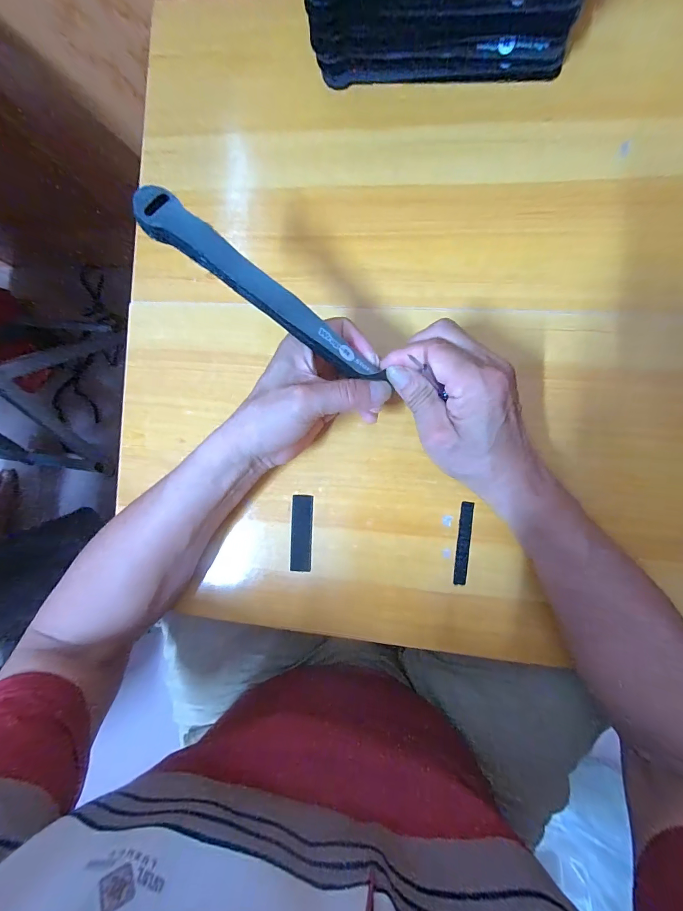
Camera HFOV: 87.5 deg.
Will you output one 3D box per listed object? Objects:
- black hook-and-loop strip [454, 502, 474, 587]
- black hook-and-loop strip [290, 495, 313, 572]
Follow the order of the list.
[{"bbox_3d":[0.107,0.077,0.313,0.011,0.004,0.072,6,90,8],"label":"black hook-and-loop strip"},{"bbox_3d":[-0.037,0.072,0.330,0.020,0.004,0.070,4,90,8],"label":"black hook-and-loop strip"}]

